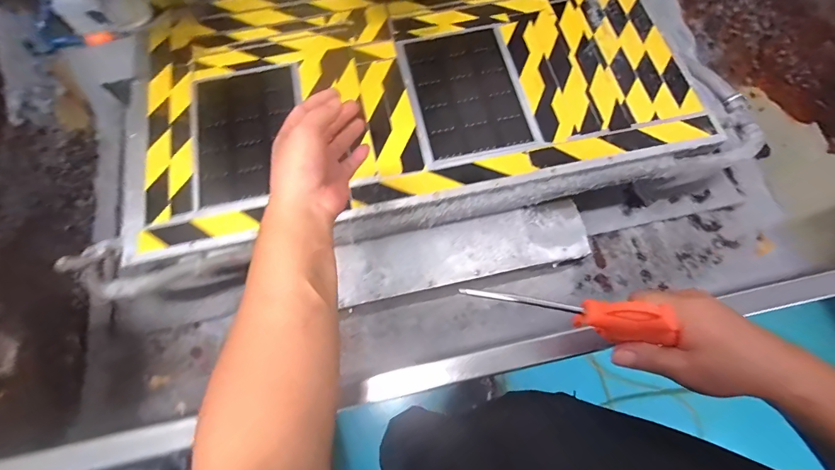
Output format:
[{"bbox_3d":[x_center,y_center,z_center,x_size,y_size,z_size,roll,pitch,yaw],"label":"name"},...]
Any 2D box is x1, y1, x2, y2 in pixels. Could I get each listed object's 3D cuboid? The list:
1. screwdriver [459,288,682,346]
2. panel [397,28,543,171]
[{"bbox_3d":[0.114,0.057,0.287,0.152,0.027,0.028,9,71,15],"label":"screwdriver"},{"bbox_3d":[0.086,-0.260,0.664,0.198,0.012,0.275,-12,71,-3],"label":"panel"}]

